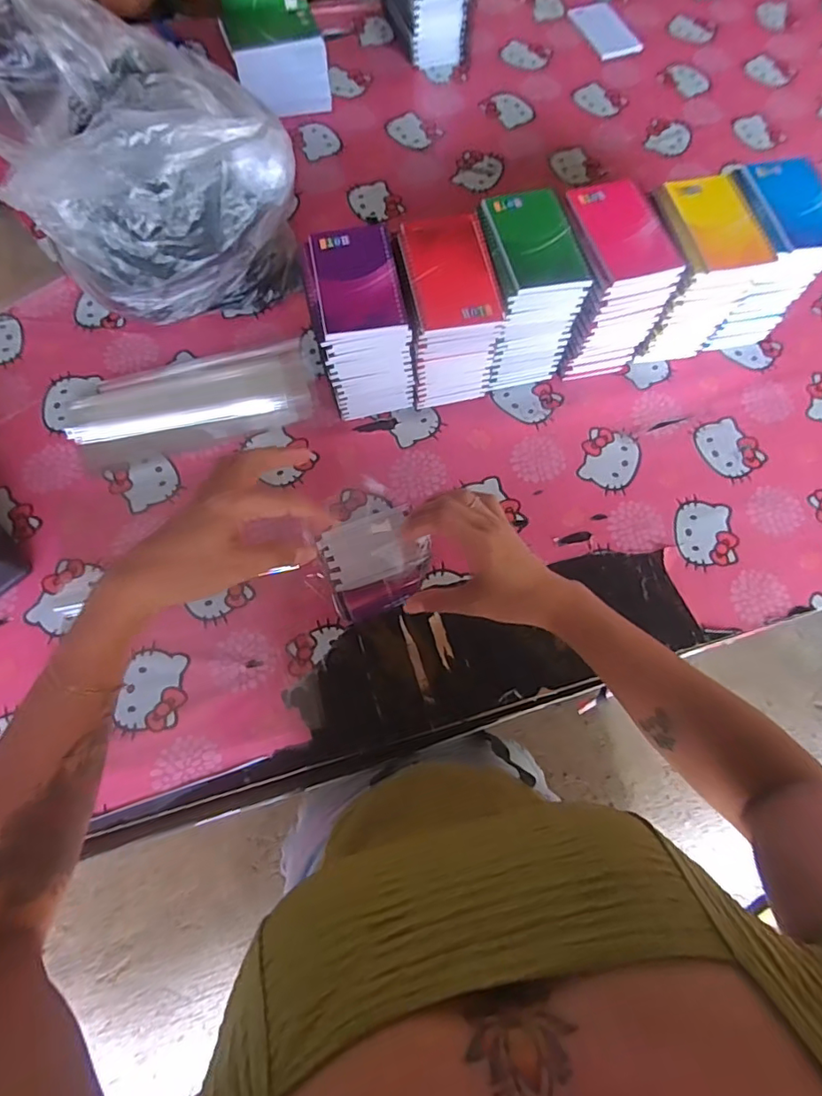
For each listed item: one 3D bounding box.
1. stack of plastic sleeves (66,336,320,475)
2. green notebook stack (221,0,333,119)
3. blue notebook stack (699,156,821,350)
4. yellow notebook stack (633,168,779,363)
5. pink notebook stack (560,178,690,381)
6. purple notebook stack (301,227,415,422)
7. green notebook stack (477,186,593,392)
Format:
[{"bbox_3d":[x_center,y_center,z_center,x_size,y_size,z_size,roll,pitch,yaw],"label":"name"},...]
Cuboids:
[{"bbox_3d":[-0.267,-0.181,0.665,0.283,0.012,0.128,-15,70,-7],"label":"stack of plastic sleeves"},{"bbox_3d":[-0.214,-0.775,0.832,0.136,0.091,0.212,-14,70,-7],"label":"green notebook stack"},{"bbox_3d":[0.417,-0.340,0.652,0.096,0.166,0.138,-5,69,-3],"label":"blue notebook stack"},{"bbox_3d":[0.323,-0.320,0.639,0.100,0.161,0.130,-7,71,-5],"label":"yellow notebook stack"},{"bbox_3d":[0.220,-0.306,0.633,0.100,0.162,0.131,-14,70,-7],"label":"pink notebook stack"},{"bbox_3d":[-0.057,-0.238,0.601,0.094,0.157,0.125,-16,70,-7],"label":"purple notebook stack"},{"bbox_3d":[0.122,-0.288,0.622,0.099,0.160,0.132,-14,70,-6],"label":"green notebook stack"}]

